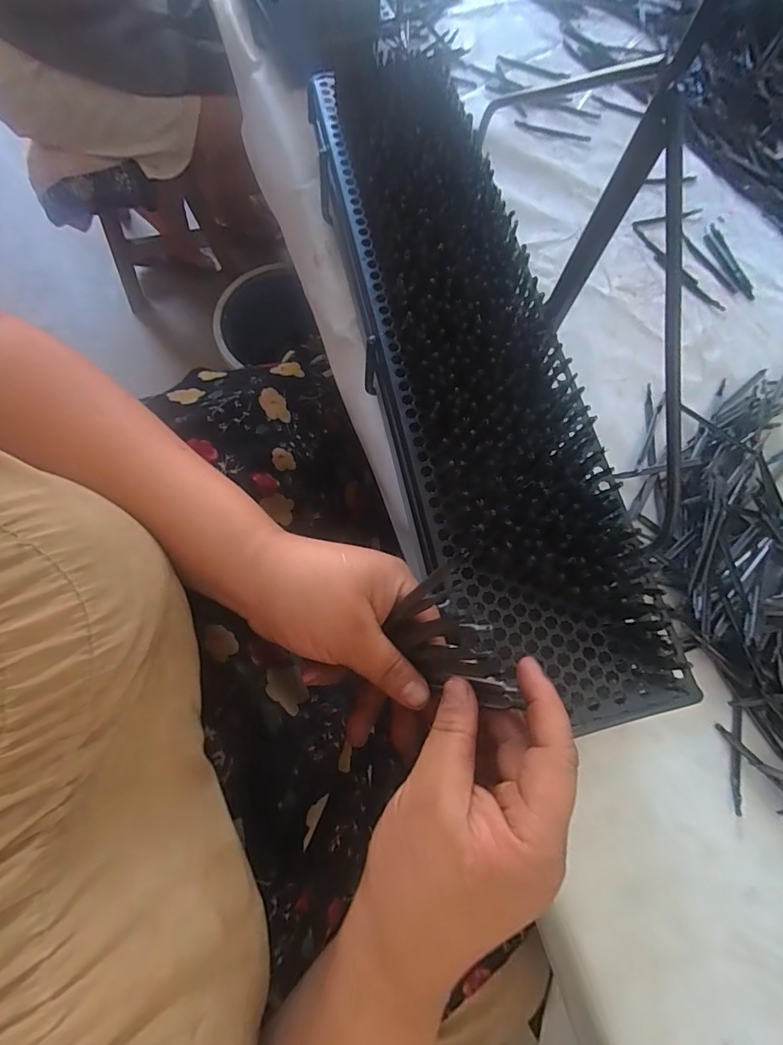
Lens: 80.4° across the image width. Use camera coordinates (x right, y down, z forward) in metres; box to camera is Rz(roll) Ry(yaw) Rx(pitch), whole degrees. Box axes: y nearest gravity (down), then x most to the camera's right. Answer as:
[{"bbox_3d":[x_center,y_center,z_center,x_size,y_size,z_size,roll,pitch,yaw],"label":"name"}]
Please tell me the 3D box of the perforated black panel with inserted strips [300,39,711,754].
[{"bbox_3d":[0.053,-0.145,0.352,0.139,0.046,0.559,-13,74,-8],"label":"perforated black panel with inserted strips"}]

